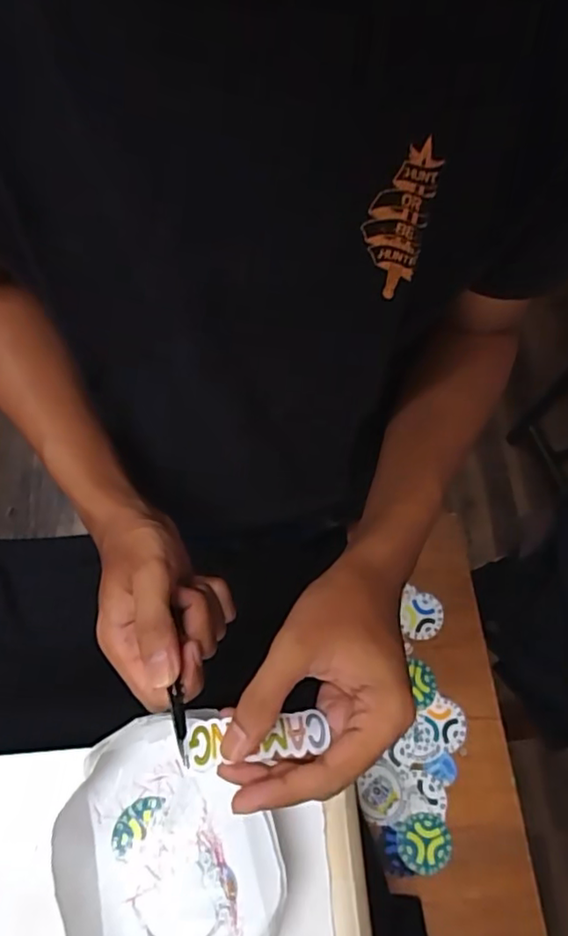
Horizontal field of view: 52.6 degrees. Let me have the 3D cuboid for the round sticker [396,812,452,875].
[{"bbox_3d":[0.149,0.399,0.613,0.057,0.004,0.055,7,67,1],"label":"round sticker"}]

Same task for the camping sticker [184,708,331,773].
[{"bbox_3d":[-0.015,0.142,0.307,0.074,0.005,0.025,-2,41,-17],"label":"camping sticker"}]

